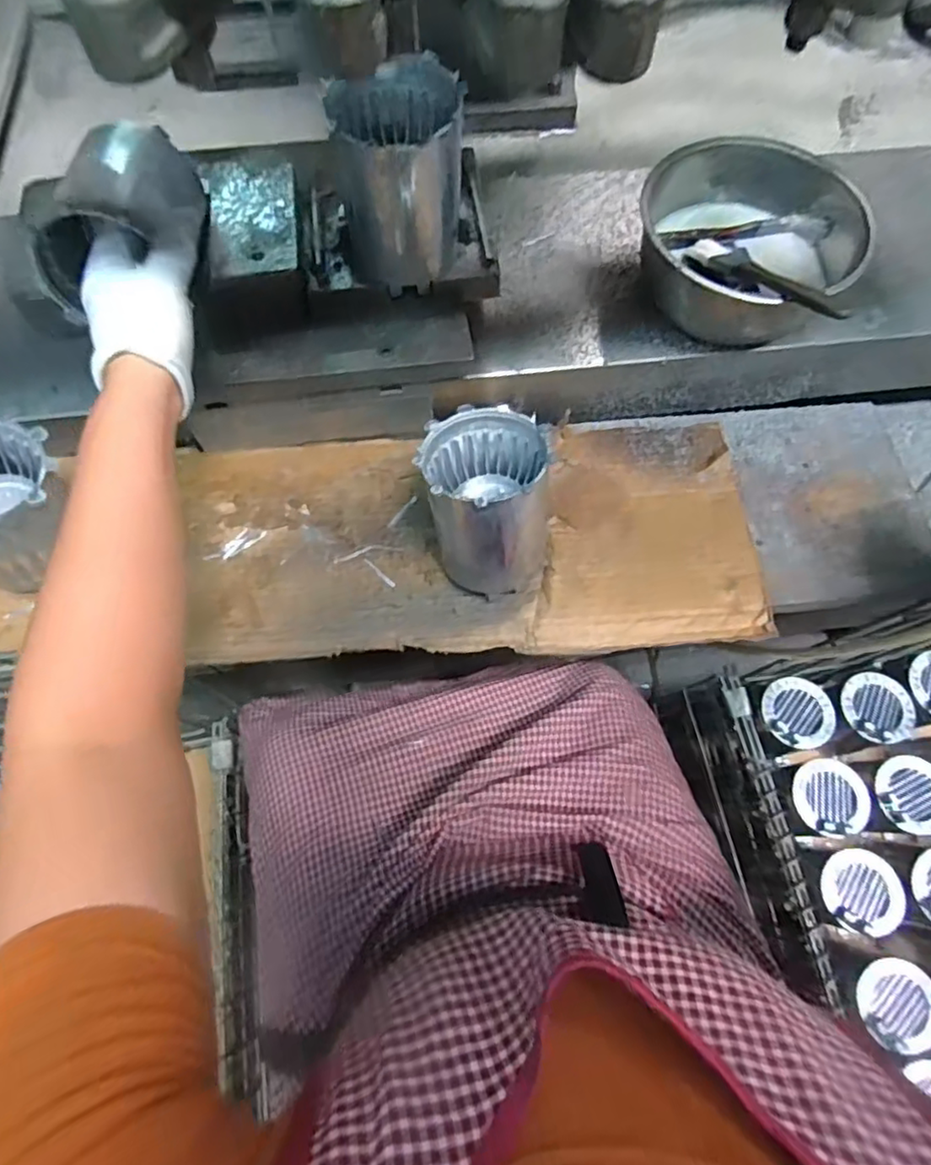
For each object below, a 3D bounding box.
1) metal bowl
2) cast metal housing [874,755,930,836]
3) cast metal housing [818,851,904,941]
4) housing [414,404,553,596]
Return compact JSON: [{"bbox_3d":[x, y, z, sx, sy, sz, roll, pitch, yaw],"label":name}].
[{"bbox_3d":[0.246,-0.296,0.545,0.181,0.067,0.175,0,69,-1],"label":"metal bowl"},{"bbox_3d":[0.526,0.249,0.729,0.085,0.021,0.086,0,69,-1],"label":"cast metal housing"},{"bbox_3d":[0.443,0.344,0.692,0.081,0.020,0.084,0,69,-1],"label":"cast metal housing"},{"bbox_3d":[0.019,-0.062,0.484,0.102,0.121,0.112,0,69,-1],"label":"housing"}]

